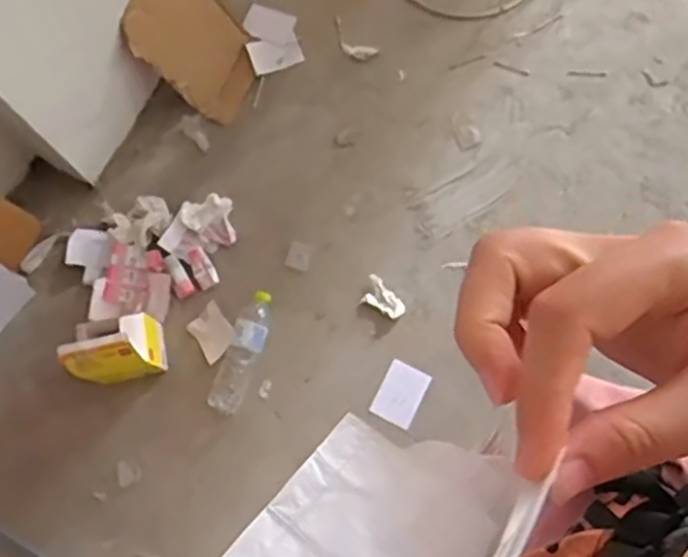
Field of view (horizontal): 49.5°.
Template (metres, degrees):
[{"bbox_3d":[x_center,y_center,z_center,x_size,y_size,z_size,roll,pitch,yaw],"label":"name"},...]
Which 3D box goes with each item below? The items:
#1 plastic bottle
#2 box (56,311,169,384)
[{"bbox_3d":[-0.193,0.141,1.440,0.067,0.055,0.244,18,77,9],"label":"plastic bottle"},{"bbox_3d":[-0.420,0.127,1.352,0.148,0.187,0.109,-10,75,1],"label":"box"}]

